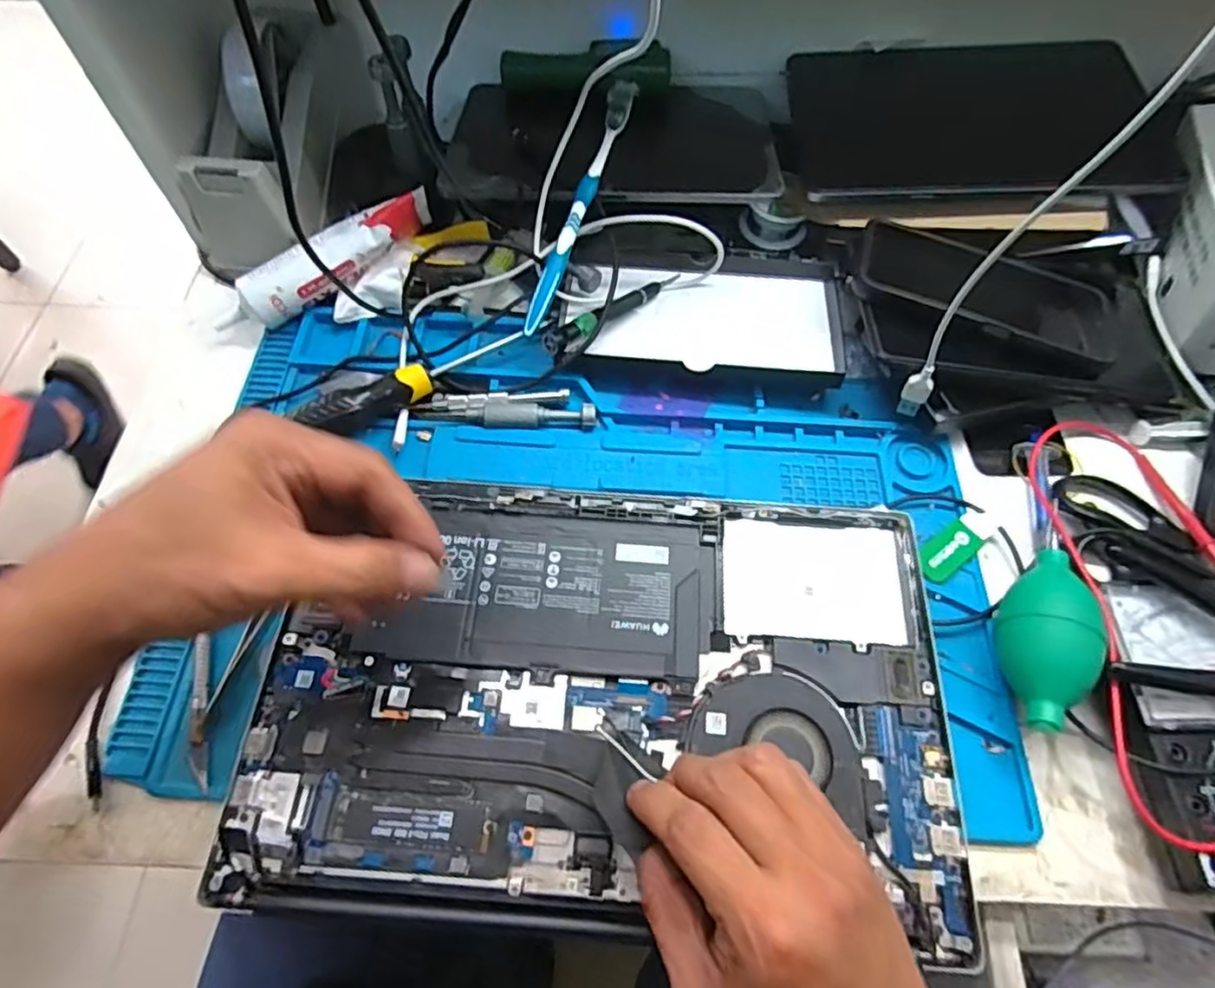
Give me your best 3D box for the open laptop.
[{"bbox_3d":[-0.001,0.097,0.345,0.348,0.014,0.217,4,62,1],"label":"open laptop"}]

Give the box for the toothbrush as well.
[{"bbox_3d":[-0.019,-0.193,0.441,0.015,0.014,0.180,21,88,10],"label":"toothbrush"}]

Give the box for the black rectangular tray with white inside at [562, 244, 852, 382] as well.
[{"bbox_3d":[0.073,-0.141,0.470,0.189,0.023,0.124,7,62,3],"label":"black rectangular tray with white inside"}]

